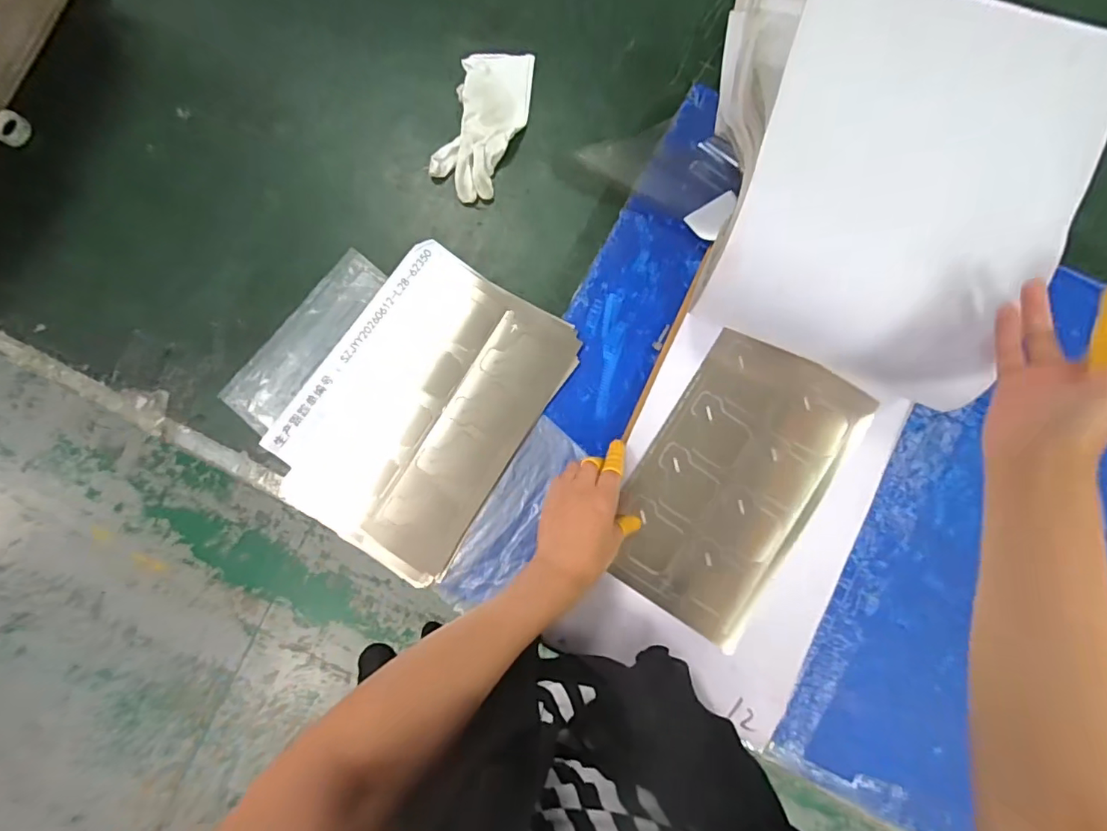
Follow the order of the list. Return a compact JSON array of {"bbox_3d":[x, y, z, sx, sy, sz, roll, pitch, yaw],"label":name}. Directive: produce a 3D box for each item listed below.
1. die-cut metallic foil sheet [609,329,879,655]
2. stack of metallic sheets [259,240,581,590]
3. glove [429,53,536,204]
[{"bbox_3d":[0.186,0.068,0.548,0.177,0.008,0.295,32,88,2],"label":"die-cut metallic foil sheet"},{"bbox_3d":[-0.145,-0.009,0.580,0.233,0.011,0.316,32,86,5],"label":"stack of metallic sheets"},{"bbox_3d":[-0.078,-0.331,0.601,0.083,0.018,0.177,15,85,4],"label":"glove"}]

